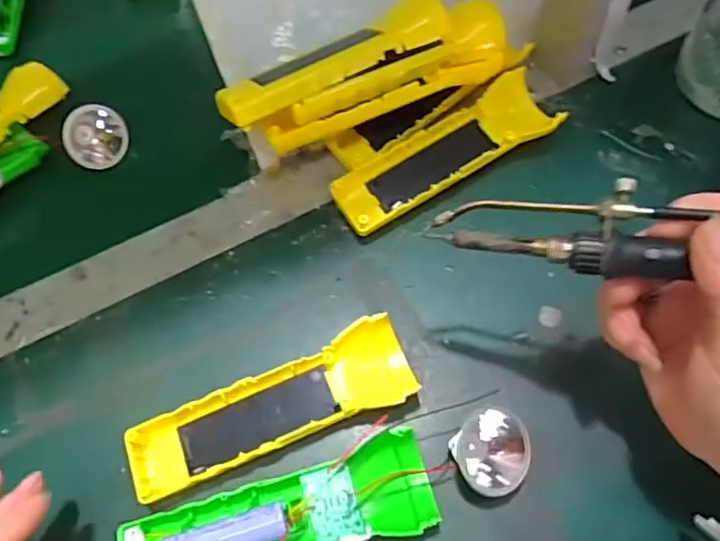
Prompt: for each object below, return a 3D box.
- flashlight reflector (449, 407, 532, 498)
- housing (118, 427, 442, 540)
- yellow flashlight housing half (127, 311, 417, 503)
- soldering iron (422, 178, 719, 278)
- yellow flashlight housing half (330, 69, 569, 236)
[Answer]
[{"bbox_3d":[0.072,0.099,0.324,0.040,0.027,0.043,-1,64,2],"label":"flashlight reflector"},{"bbox_3d":[-0.043,0.130,0.312,0.162,0.033,0.047,-15,64,-5],"label":"housing"},{"bbox_3d":[-0.048,0.082,0.343,0.163,0.027,0.048,-23,65,-9],"label":"yellow flashlight housing half"},{"bbox_3d":[0.137,-0.013,0.250,0.206,0.024,0.035,6,68,16],"label":"soldering iron"},{"bbox_3d":[0.057,-0.078,0.409,0.159,0.024,0.051,-28,66,-11],"label":"yellow flashlight housing half"}]

